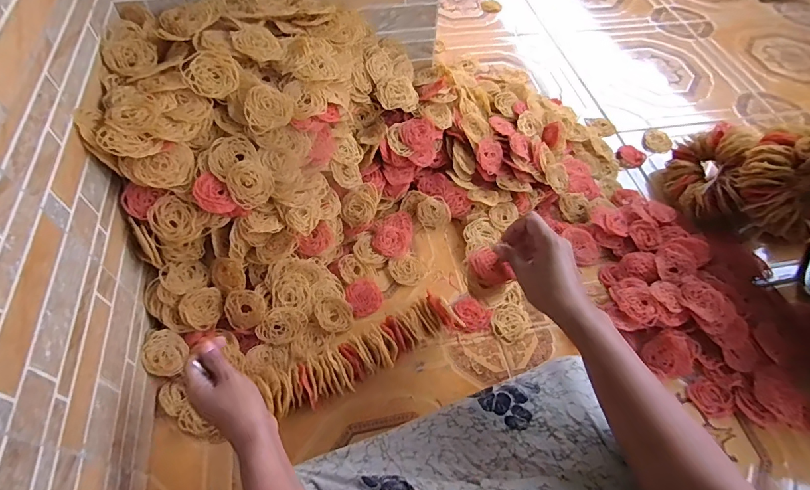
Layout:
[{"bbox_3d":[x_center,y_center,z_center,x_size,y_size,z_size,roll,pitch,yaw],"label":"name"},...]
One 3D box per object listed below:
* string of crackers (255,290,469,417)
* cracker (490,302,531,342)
[{"bbox_3d":[-0.046,0.153,0.618,0.289,0.057,0.061,-25,61,-19],"label":"string of crackers"},{"bbox_3d":[0.163,0.119,0.678,0.058,0.009,0.055,1,56,-1],"label":"cracker"}]

